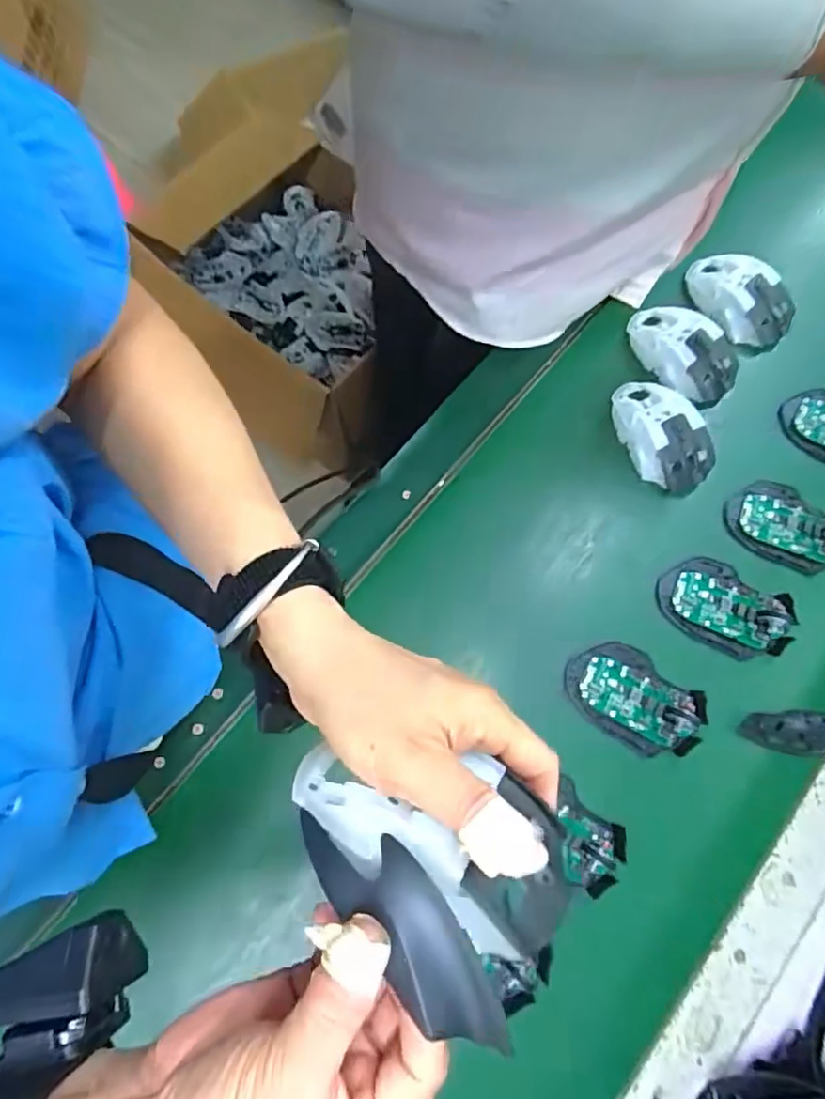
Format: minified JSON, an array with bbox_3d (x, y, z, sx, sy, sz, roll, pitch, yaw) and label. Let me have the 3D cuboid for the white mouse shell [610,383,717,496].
[{"bbox_3d":[0.236,-0.111,0.571,0.063,0.034,0.114,-22,77,-8],"label":"white mouse shell"}]

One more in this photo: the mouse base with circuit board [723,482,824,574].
[{"bbox_3d":[0.350,-0.025,0.557,0.115,0.023,0.073,19,75,2],"label":"mouse base with circuit board"}]

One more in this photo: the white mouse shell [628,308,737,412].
[{"bbox_3d":[0.265,-0.195,0.596,0.116,0.035,0.064,44,78,9],"label":"white mouse shell"}]

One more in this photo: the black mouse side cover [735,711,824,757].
[{"bbox_3d":[0.330,0.155,0.512,0.097,0.017,0.034,1,75,-2],"label":"black mouse side cover"}]

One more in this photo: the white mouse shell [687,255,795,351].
[{"bbox_3d":[0.331,-0.252,0.616,0.112,0.033,0.065,33,76,6],"label":"white mouse shell"}]

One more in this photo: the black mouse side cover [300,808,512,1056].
[{"bbox_3d":[-0.005,0.130,0.216,0.096,0.012,0.034,39,77,23],"label":"black mouse side cover"}]

